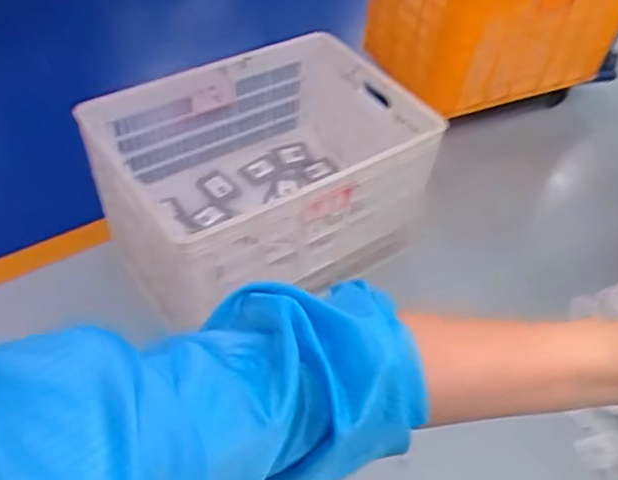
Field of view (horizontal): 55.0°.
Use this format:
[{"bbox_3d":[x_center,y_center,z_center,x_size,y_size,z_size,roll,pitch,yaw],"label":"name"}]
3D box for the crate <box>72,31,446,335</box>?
[{"bbox_3d":[-0.082,-0.150,1.366,0.716,0.344,0.478,-23,54,-23],"label":"crate"}]

